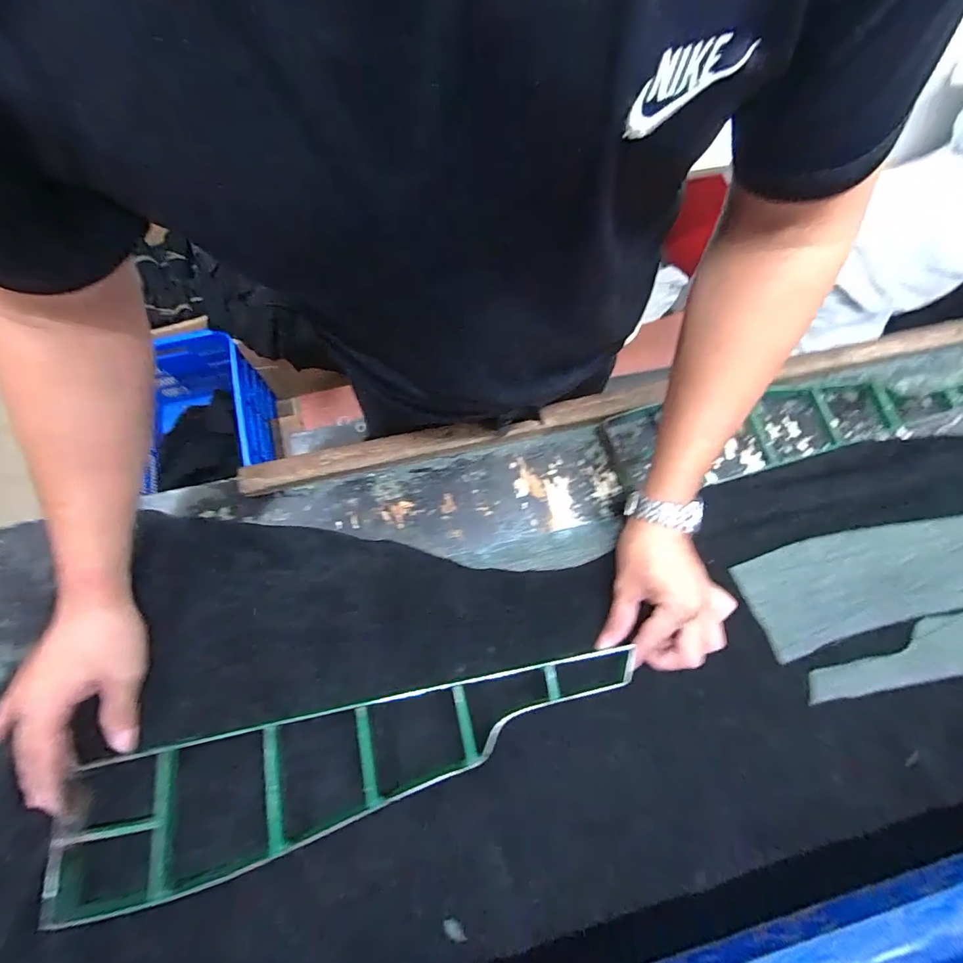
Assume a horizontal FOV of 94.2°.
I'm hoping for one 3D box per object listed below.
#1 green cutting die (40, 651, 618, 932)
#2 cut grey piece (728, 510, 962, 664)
[{"bbox_3d":[-0.094,0.219,0.367,0.465,0.037,0.104,-16,67,-7],"label":"green cutting die"},{"bbox_3d":[0.477,0.079,0.468,0.451,0.010,0.098,-14,73,-6],"label":"cut grey piece"}]

